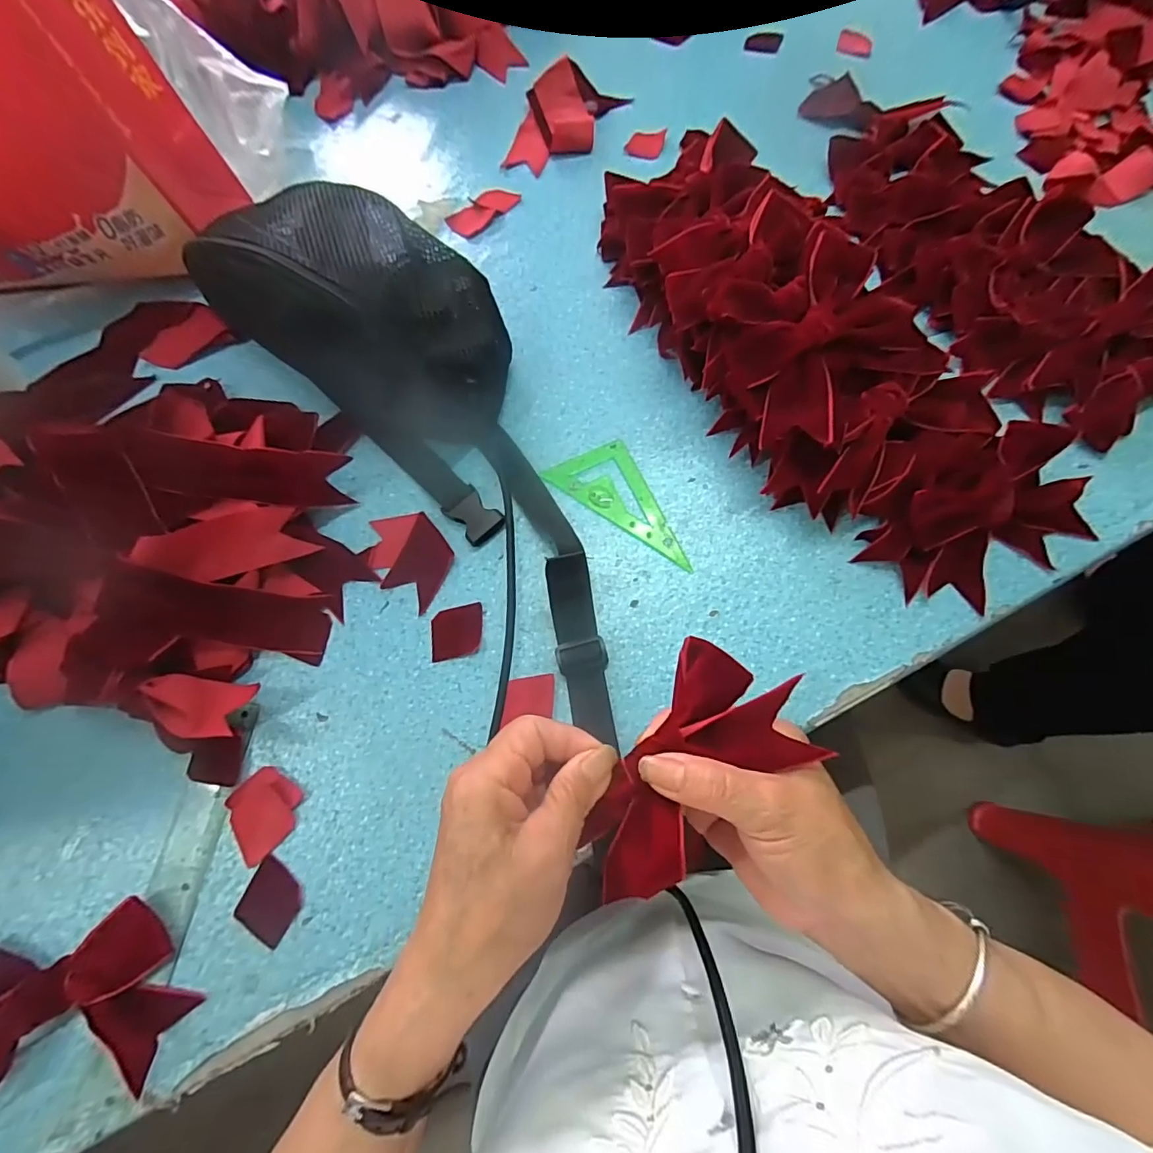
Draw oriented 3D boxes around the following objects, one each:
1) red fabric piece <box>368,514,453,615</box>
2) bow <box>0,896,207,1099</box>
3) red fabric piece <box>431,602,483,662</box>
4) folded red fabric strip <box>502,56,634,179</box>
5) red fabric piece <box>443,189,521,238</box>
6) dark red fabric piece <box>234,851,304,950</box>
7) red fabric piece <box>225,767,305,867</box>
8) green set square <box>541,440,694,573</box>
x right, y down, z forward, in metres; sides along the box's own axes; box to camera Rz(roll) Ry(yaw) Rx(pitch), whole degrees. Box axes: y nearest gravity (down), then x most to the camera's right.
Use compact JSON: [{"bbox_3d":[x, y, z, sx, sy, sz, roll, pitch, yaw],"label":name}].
[{"bbox_3d":[-0.116,-0.015,0.362,0.049,0.004,0.074,-36,73,-10],"label":"red fabric piece"},{"bbox_3d":[-0.277,0.231,0.278,0.123,0.027,0.080,-17,71,-3],"label":"bow"},{"bbox_3d":[-0.078,0.036,0.344,0.035,0.004,0.033,-11,71,-1],"label":"red fabric piece"},{"bbox_3d":[-0.015,-0.444,0.501,0.084,0.028,0.128,28,74,12],"label":"folded red fabric strip"},{"bbox_3d":[-0.086,-0.336,0.478,0.068,0.004,0.035,-44,74,-12],"label":"red fabric piece"},{"bbox_3d":[-0.174,0.183,0.295,0.036,0.004,0.034,31,75,12],"label":"dark red fabric piece"},{"bbox_3d":[-0.187,0.140,0.309,0.041,0.008,0.043,40,77,15],"label":"red fabric piece"},{"bbox_3d":[0.041,-0.058,0.371,0.118,0.004,0.055,36,76,14],"label":"green set square"}]

